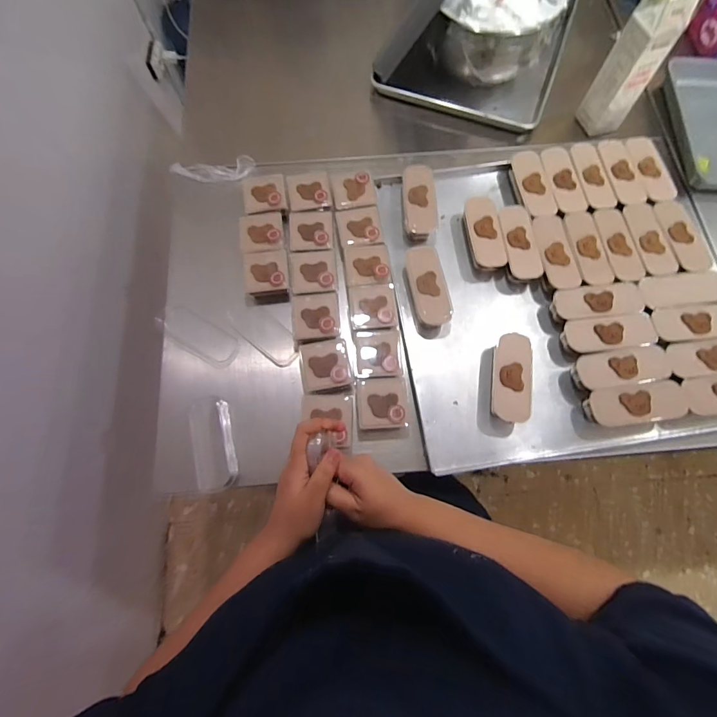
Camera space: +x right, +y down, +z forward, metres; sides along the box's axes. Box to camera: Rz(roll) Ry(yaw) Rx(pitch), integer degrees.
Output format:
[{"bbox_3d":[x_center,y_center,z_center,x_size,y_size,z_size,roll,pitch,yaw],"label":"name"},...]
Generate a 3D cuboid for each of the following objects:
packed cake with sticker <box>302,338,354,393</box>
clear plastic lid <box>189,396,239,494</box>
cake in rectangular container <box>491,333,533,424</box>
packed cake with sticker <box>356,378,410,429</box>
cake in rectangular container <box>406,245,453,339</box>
[{"bbox_3d":[-0.058,0.012,0.667,0.085,0.034,0.085,-11,73,-3],"label":"packed cake with sticker"},{"bbox_3d":[-0.248,0.143,0.639,0.065,0.027,0.156,-14,73,-4],"label":"clear plastic lid"},{"bbox_3d":[0.266,0.035,0.658,0.062,0.045,0.149,6,73,2],"label":"cake in rectangular container"},{"bbox_3d":[0.042,0.078,0.649,0.087,0.030,0.087,-4,73,-1],"label":"packed cake with sticker"},{"bbox_3d":[0.133,-0.126,0.709,0.070,0.049,0.173,-8,79,-10],"label":"cake in rectangular container"}]

